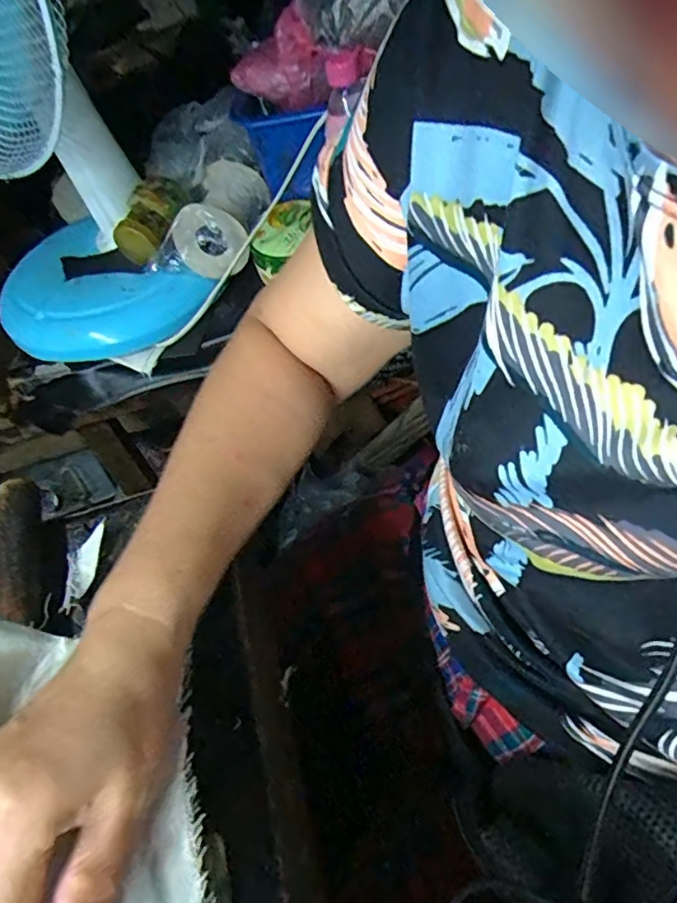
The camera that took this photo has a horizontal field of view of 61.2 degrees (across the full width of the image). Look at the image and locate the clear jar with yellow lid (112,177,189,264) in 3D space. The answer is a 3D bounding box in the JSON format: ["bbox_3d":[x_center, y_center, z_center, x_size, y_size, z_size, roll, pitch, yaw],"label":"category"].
[{"bbox_3d":[-0.213,-0.268,0.660,0.057,0.053,0.092,20,76,18],"label":"clear jar with yellow lid"}]

